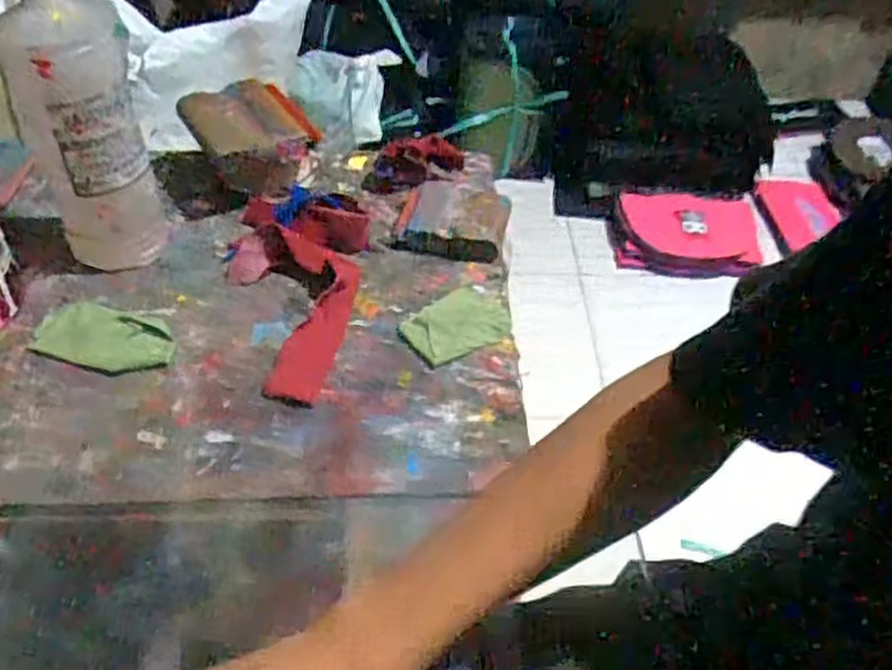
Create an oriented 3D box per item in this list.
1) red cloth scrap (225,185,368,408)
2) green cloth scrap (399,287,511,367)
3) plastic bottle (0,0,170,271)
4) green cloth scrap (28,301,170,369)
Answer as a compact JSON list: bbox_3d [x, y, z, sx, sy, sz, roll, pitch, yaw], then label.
[{"bbox_3d":[-0.132,-0.043,0.648,0.114,0.033,0.226,2,45,0],"label":"red cloth scrap"},{"bbox_3d":[0.008,-0.011,0.642,0.086,0.005,0.066,-25,51,-25],"label":"green cloth scrap"},{"bbox_3d":[-0.286,-0.171,0.620,0.083,0.242,0.082,-12,46,-14],"label":"plastic bottle"},{"bbox_3d":[-0.266,0.000,0.615,0.108,0.008,0.061,13,46,11],"label":"green cloth scrap"}]

